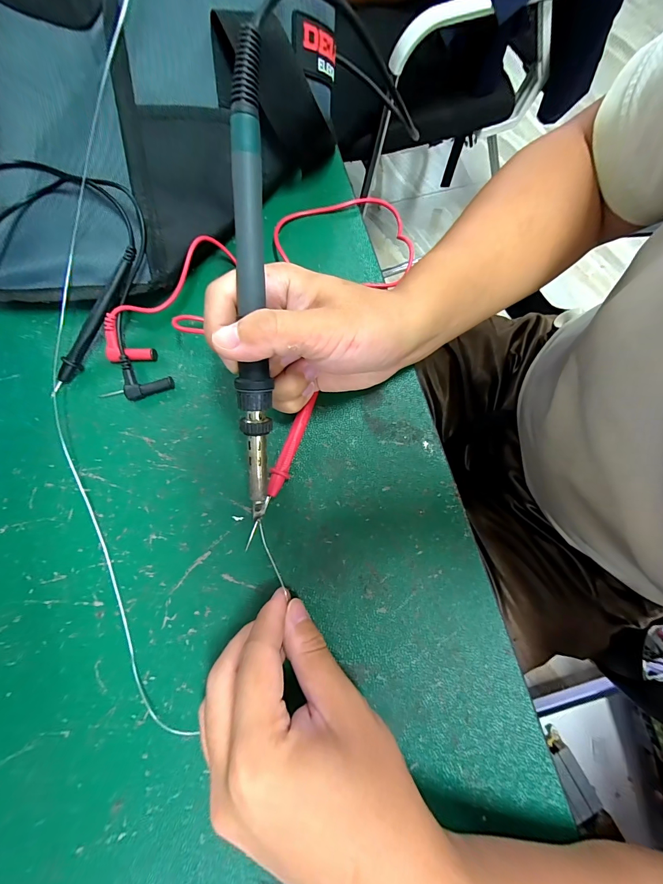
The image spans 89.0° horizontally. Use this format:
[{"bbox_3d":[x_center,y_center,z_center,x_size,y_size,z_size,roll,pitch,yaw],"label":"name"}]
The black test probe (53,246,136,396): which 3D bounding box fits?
[{"bbox_3d":[-0.176,-0.090,0.253,0.014,0.014,0.119,32,94,7],"label":"black test probe"}]

